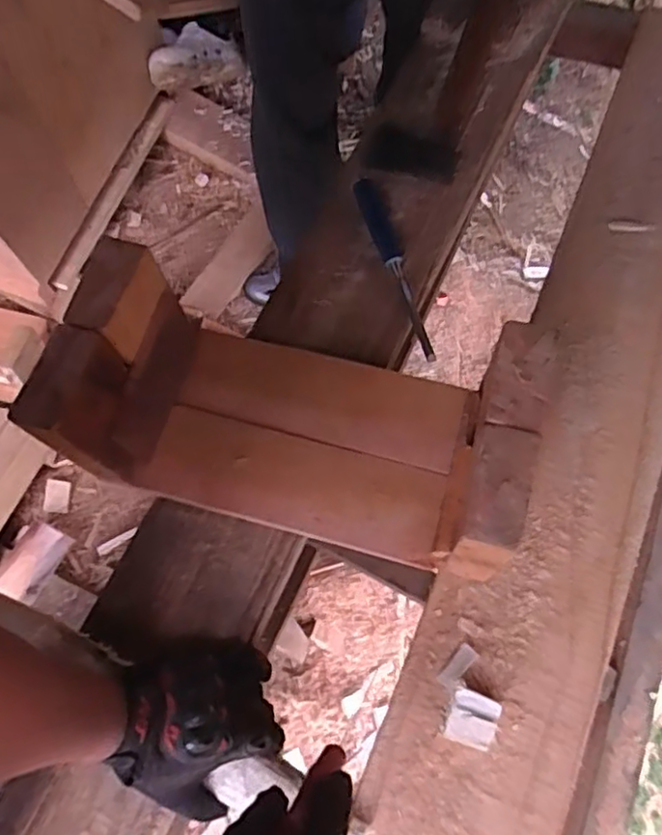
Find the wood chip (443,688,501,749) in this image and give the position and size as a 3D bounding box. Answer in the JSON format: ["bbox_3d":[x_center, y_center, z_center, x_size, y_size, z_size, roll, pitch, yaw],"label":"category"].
[{"bbox_3d":[0.123,0.264,0.578,0.041,0.022,0.040,17,73,6],"label":"wood chip"}]

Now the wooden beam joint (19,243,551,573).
[{"bbox_3d":[-0.033,-0.003,0.593,0.385,0.181,0.190,13,73,5],"label":"wooden beam joint"}]

